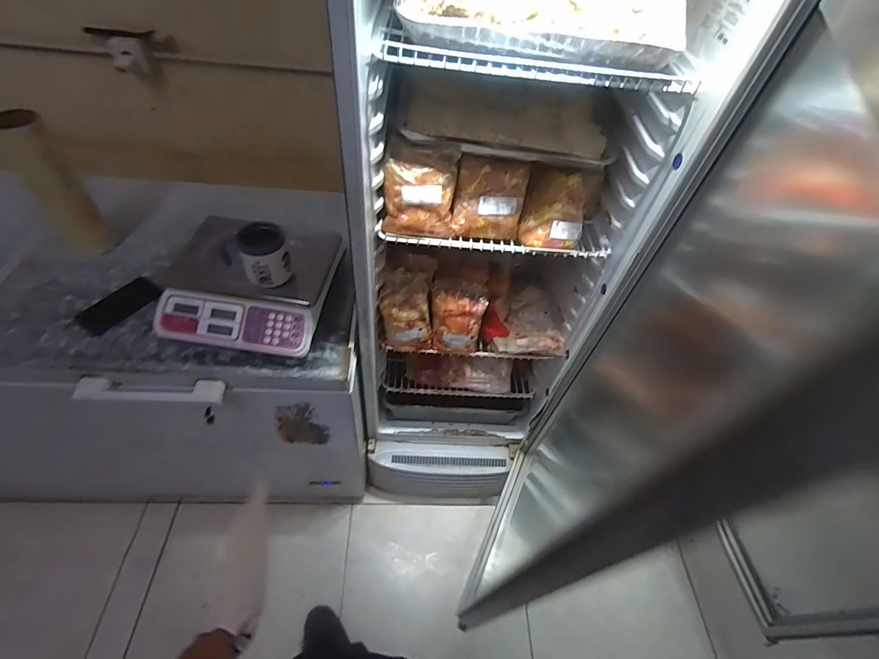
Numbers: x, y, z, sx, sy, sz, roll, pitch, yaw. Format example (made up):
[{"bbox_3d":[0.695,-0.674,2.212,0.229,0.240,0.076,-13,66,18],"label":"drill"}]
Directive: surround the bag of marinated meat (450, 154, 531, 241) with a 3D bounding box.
[{"bbox_3d":[0.094,-0.239,0.784,0.131,0.134,0.055,6,19,-1],"label":"bag of marinated meat"}]

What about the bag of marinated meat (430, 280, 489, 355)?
[{"bbox_3d":[0.044,-0.033,1.008,0.129,0.195,0.075,6,29,1],"label":"bag of marinated meat"}]

